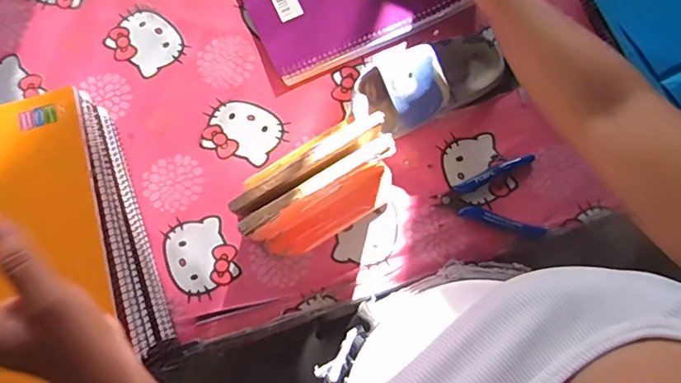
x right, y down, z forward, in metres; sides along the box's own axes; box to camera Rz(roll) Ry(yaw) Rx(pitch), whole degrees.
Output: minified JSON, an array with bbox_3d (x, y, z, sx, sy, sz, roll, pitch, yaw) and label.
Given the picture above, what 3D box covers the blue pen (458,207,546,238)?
[{"bbox_3d":[0.175,0.032,0.518,0.090,0.013,0.012,18,80,3],"label":"blue pen"}]

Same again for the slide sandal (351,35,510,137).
[{"bbox_3d":[0.099,-0.125,0.525,0.174,0.061,0.088,-28,81,-6],"label":"slide sandal"}]

